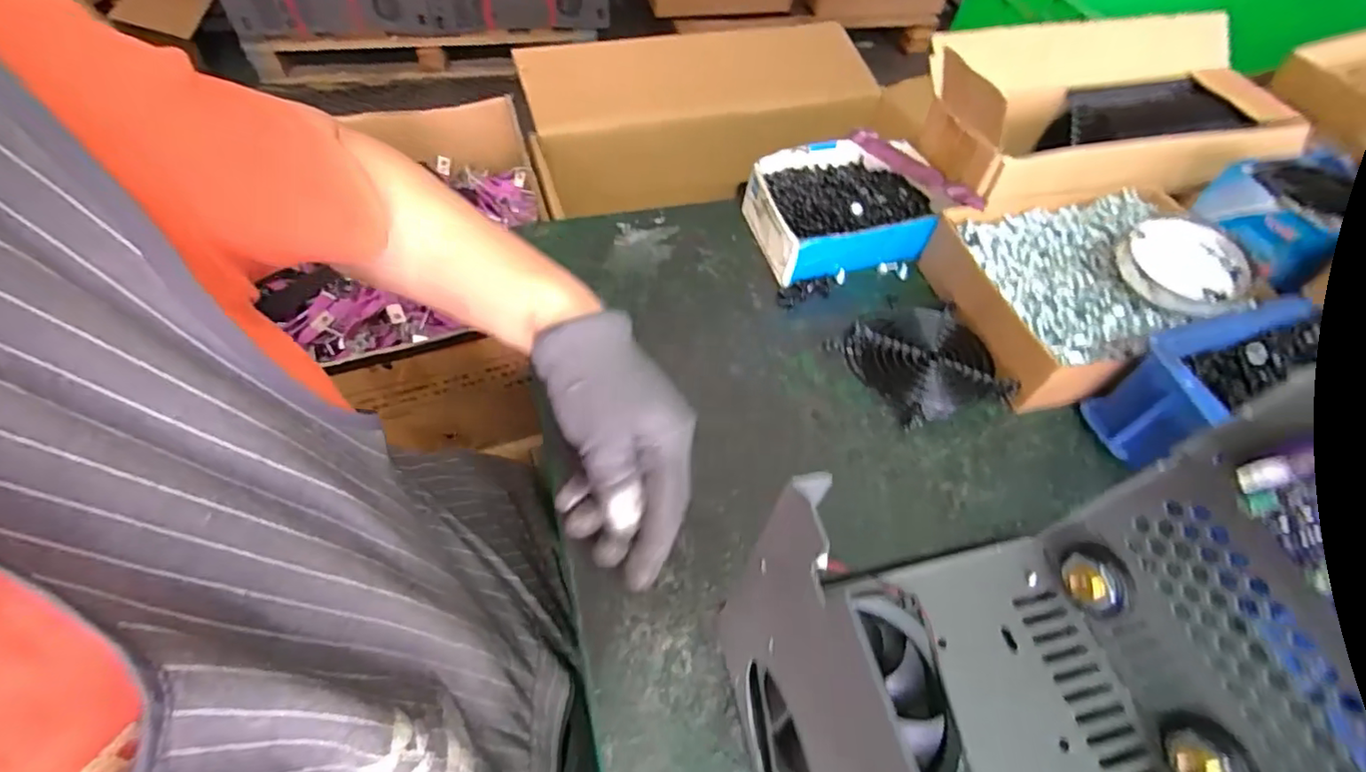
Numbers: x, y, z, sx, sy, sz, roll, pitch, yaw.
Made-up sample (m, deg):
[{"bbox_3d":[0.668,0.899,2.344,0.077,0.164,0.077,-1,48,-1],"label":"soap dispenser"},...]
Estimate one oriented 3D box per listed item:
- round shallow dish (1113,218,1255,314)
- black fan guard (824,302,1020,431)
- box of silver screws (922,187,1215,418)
[{"bbox_3d":[0.382,-0.091,0.451,0.080,0.028,0.084,2,54,-3],"label":"round shallow dish"},{"bbox_3d":[0.175,-0.019,0.437,0.093,0.026,0.096,-15,57,-15],"label":"black fan guard"},{"bbox_3d":[0.308,-0.070,0.468,0.194,0.058,0.166,-7,55,-10],"label":"box of silver screws"}]

